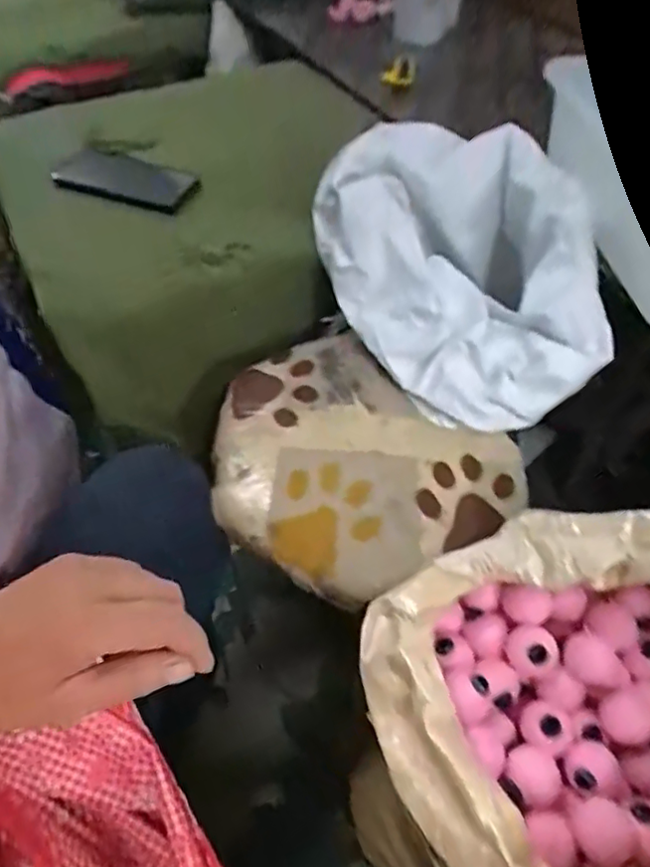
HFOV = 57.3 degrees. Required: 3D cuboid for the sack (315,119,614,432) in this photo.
[{"bbox_3d":[0.139,-0.168,0.620,0.242,0.163,0.315,-17,54,-13],"label":"sack"}]

